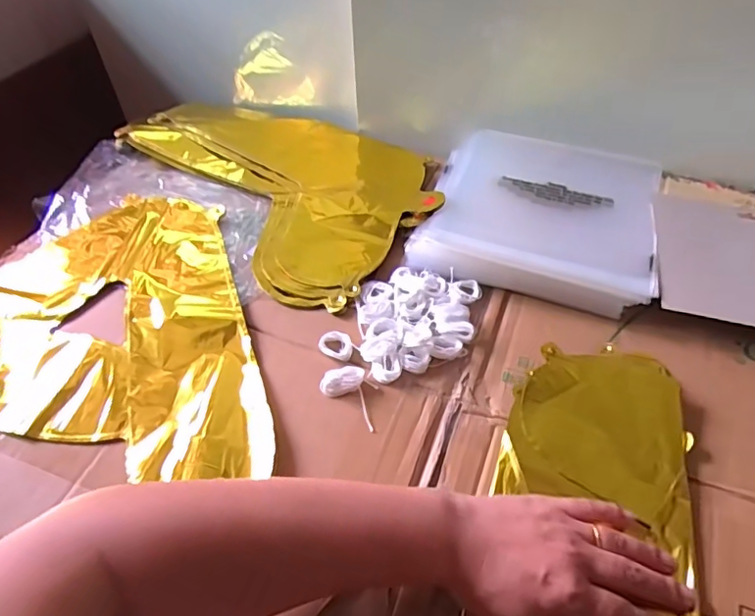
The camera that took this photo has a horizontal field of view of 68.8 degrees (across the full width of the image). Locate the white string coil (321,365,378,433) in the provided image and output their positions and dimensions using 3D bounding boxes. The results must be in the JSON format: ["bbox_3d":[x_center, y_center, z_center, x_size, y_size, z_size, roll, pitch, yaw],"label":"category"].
[{"bbox_3d":[-0.016,0.067,0.442,0.055,0.014,0.033,31,55,25],"label":"white string coil"}]

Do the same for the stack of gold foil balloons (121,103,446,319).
[{"bbox_3d":[-0.116,-0.172,0.645,0.249,0.028,0.415,-37,58,-28],"label":"stack of gold foil balloons"}]

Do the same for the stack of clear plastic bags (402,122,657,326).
[{"bbox_3d":[0.169,-0.100,0.576,0.218,0.033,0.228,14,50,12],"label":"stack of clear plastic bags"}]

